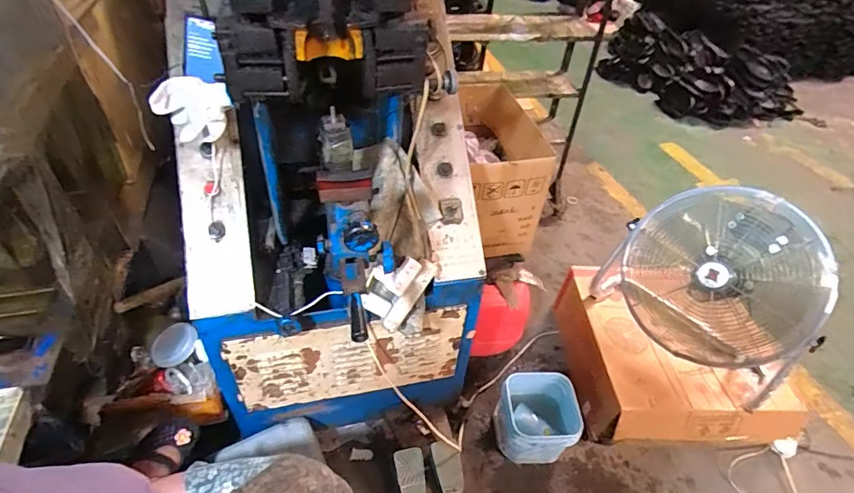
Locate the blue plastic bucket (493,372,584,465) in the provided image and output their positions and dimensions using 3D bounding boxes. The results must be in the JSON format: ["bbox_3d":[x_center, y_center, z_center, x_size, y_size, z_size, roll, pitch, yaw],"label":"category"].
[{"bbox_3d":[0.325,0.520,1.403,0.224,0.181,0.224,-5,45,-9],"label":"blue plastic bucket"}]

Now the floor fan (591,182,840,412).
[{"bbox_3d":[0.853,0.107,1.377,0.313,0.424,0.548,-23,48,-27],"label":"floor fan"}]

